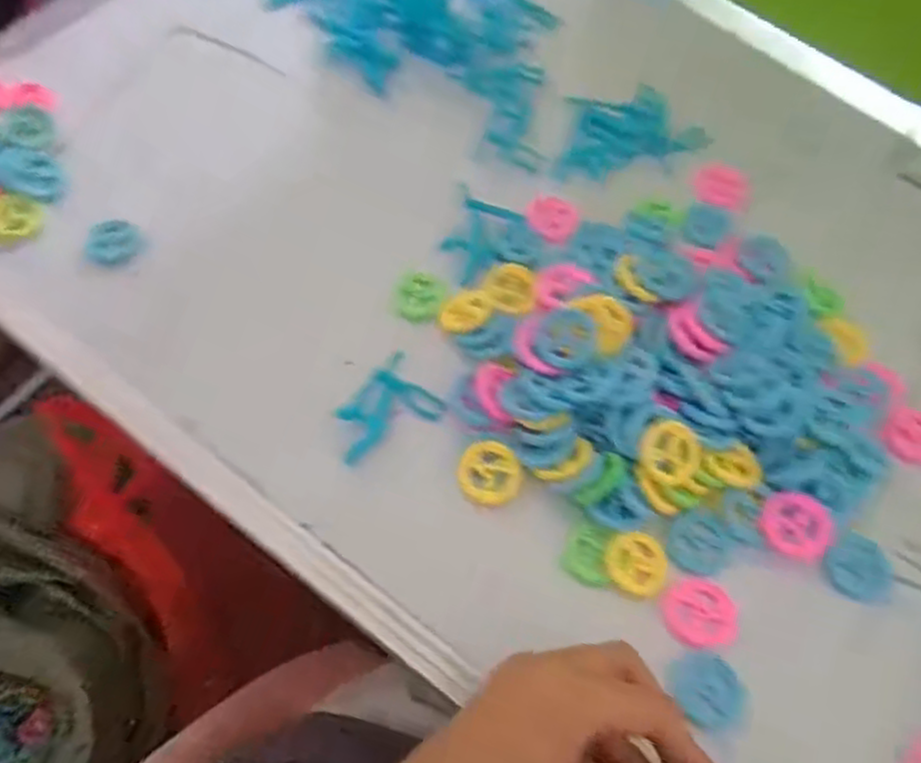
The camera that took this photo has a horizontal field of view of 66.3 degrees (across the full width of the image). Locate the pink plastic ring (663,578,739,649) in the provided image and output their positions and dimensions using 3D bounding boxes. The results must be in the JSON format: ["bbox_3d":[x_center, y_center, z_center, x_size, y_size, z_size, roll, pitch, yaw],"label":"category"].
[{"bbox_3d":[0.109,0.104,0.319,0.031,0.006,0.030,1,64,-1],"label":"pink plastic ring"}]

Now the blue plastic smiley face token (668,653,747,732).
[{"bbox_3d":[0.109,0.135,0.309,0.028,0.006,0.031,-35,70,-16],"label":"blue plastic smiley face token"}]

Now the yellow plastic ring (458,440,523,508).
[{"bbox_3d":[0.014,0.044,0.341,0.030,0.005,0.029,1,64,-1],"label":"yellow plastic ring"}]

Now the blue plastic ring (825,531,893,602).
[{"bbox_3d":[0.187,0.088,0.331,0.026,0.010,0.027,1,64,-1],"label":"blue plastic ring"}]

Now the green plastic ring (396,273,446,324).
[{"bbox_3d":[-0.022,-0.046,0.385,0.026,0.004,0.028,1,64,-1],"label":"green plastic ring"}]

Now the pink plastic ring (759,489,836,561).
[{"bbox_3d":[0.162,0.069,0.334,0.036,0.007,0.030,21,66,8],"label":"pink plastic ring"}]

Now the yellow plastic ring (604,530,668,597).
[{"bbox_3d":[0.082,0.084,0.326,0.029,0.008,0.027,1,64,-1],"label":"yellow plastic ring"}]

